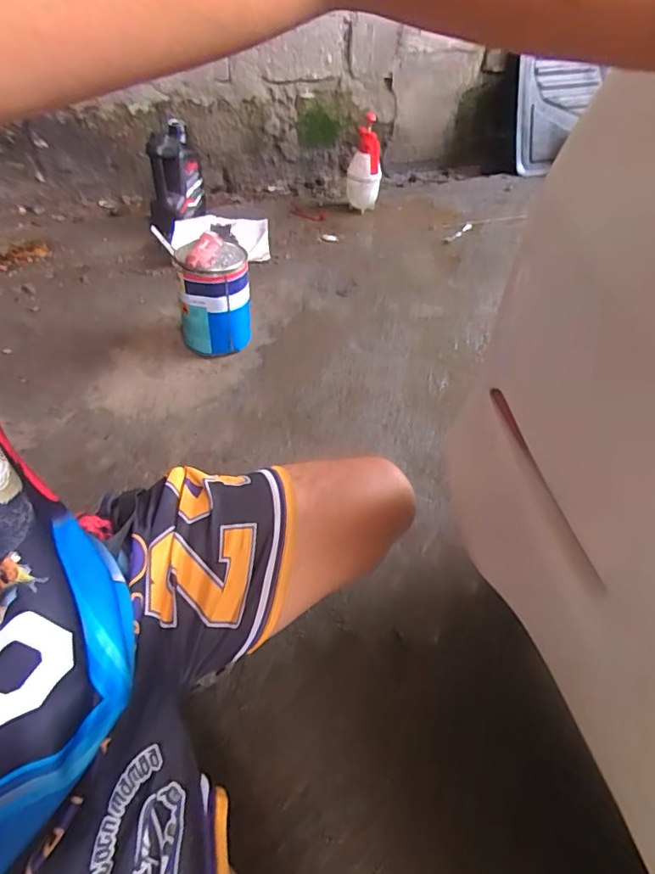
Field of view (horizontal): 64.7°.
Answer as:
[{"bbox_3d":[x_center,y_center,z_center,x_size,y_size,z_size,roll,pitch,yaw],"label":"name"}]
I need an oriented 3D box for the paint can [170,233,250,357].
[{"bbox_3d":[-0.263,-0.321,1.193,0.168,0.240,0.158,-7,48,-10],"label":"paint can"}]

